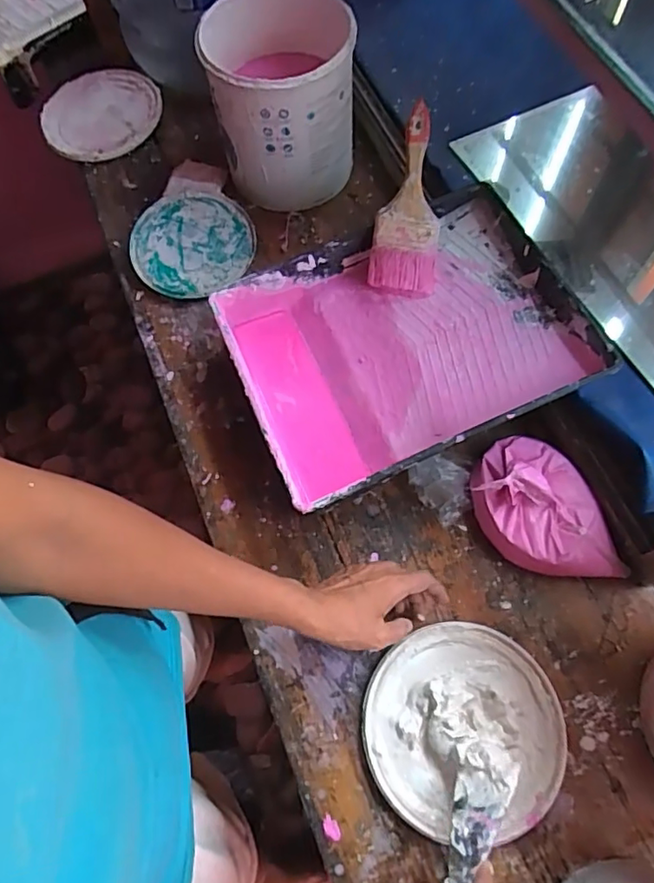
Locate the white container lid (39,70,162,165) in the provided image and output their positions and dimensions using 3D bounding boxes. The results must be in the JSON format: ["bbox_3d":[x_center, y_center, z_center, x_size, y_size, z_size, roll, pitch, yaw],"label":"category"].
[{"bbox_3d":[-0.341,-0.491,0.844,0.168,0.018,0.157,-1,67,3],"label":"white container lid"}]

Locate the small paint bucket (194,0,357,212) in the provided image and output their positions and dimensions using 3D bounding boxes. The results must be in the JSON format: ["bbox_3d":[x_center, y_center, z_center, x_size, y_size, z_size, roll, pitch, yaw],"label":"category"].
[{"bbox_3d":[-0.055,-0.426,0.714,0.168,0.181,0.172,-1,68,2],"label":"small paint bucket"}]

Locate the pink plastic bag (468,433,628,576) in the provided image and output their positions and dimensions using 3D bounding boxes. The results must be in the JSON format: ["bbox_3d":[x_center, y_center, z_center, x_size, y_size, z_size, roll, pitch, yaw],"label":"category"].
[{"bbox_3d":[0.224,0.071,0.568,0.165,0.057,0.116,38,75,16],"label":"pink plastic bag"}]

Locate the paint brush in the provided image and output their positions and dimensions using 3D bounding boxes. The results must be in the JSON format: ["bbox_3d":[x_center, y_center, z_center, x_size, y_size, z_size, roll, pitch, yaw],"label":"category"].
[{"bbox_3d":[0.092,-0.264,0.630,0.072,0.025,0.195,6,95,5],"label":"paint brush"}]

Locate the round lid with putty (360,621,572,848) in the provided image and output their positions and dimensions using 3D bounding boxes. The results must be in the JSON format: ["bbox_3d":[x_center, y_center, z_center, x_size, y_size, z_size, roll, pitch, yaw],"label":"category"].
[{"bbox_3d":[0.124,0.259,0.509,0.175,0.028,0.172,-1,68,2],"label":"round lid with putty"}]

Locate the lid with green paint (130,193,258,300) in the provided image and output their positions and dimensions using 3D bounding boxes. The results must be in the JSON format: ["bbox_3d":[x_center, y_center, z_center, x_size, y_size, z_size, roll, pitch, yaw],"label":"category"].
[{"bbox_3d":[-0.175,-0.259,0.741,0.155,0.023,0.152,-1,68,2],"label":"lid with green paint"}]

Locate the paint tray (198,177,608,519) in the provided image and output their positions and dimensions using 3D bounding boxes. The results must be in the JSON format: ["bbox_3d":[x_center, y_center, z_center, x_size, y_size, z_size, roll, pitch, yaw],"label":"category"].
[{"bbox_3d":[0.081,-0.103,0.631,0.352,0.086,0.276,-22,69,-6],"label":"paint tray"}]

